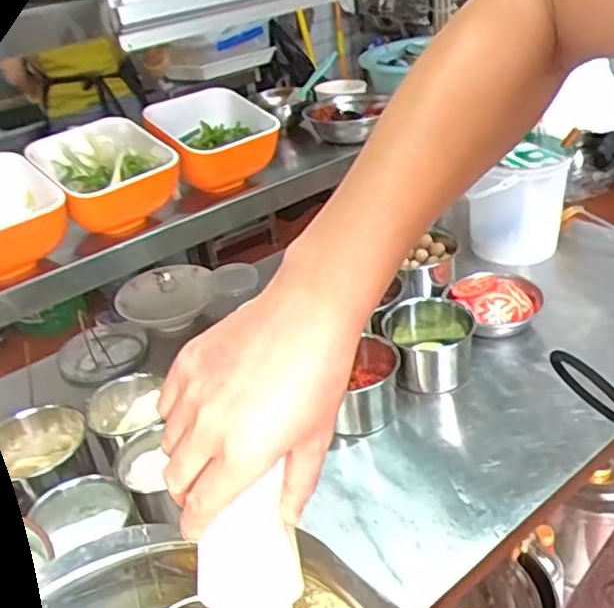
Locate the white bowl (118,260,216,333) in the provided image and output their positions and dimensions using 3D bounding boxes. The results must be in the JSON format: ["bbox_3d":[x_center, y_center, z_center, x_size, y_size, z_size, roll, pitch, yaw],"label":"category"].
[{"bbox_3d":[-0.253,-0.005,1.162,0.166,0.075,0.155,-11,33,-6],"label":"white bowl"}]

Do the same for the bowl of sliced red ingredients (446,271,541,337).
[{"bbox_3d":[0.317,-0.002,1.068,0.151,0.068,0.143,-5,32,3],"label":"bowl of sliced red ingredients"}]

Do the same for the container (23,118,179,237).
[{"bbox_3d":[-0.254,-0.162,0.834,0.154,0.113,0.129,-22,35,-21],"label":"container"}]

